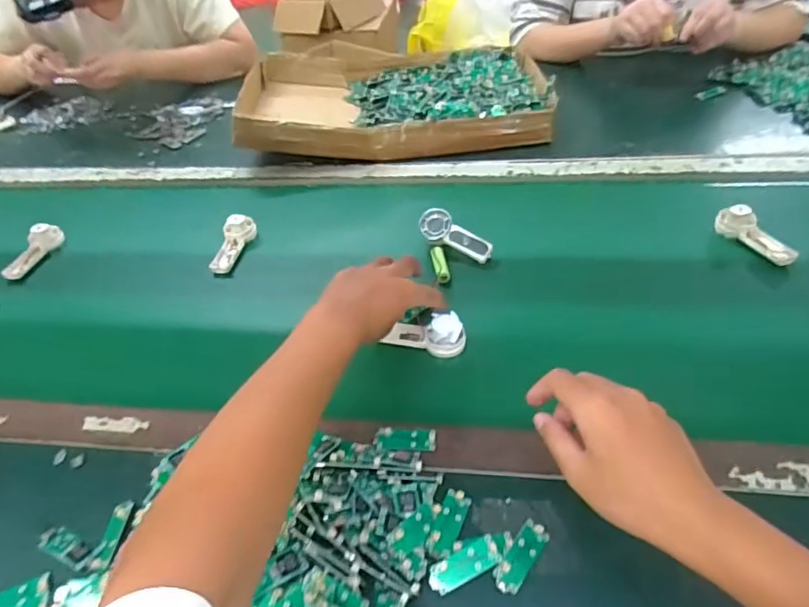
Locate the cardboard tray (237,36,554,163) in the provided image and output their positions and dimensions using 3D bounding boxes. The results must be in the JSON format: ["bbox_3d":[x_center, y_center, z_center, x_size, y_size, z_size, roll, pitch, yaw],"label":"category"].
[{"bbox_3d":[-0.014,-0.351,0.887,0.479,0.061,0.317,-3,44,4],"label":"cardboard tray"}]

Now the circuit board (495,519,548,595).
[{"bbox_3d":[0.083,0.179,0.378,0.018,0.007,0.052,28,54,30],"label":"circuit board"}]

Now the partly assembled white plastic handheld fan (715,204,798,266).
[{"bbox_3d":[0.394,-0.079,0.596,0.030,0.027,0.090,-24,47,-17],"label":"partly assembled white plastic handheld fan"}]

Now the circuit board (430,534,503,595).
[{"bbox_3d":[0.043,0.184,0.377,0.053,0.005,0.020,-22,46,-15],"label":"circuit board"}]

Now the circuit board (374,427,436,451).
[{"bbox_3d":[0.001,0.115,0.453,0.050,0.004,0.021,-2,44,4],"label":"circuit board"}]

